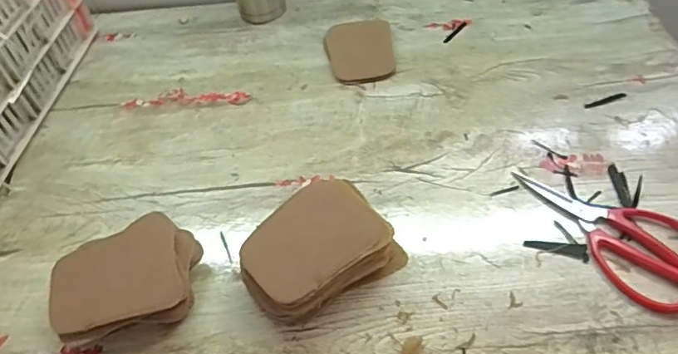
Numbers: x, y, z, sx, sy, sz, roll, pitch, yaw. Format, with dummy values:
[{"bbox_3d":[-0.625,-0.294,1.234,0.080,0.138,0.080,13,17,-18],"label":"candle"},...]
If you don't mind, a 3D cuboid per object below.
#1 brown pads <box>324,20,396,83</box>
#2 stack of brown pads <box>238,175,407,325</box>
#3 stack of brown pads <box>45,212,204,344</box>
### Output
[{"bbox_3d":[0.029,-0.173,0.699,0.090,0.024,0.104,-6,49,2],"label":"brown pads"},{"bbox_3d":[-0.020,0.066,0.471,0.139,0.067,0.098,-30,53,-18],"label":"stack of brown pads"},{"bbox_3d":[-0.195,0.096,0.469,0.129,0.061,0.094,-18,50,-8],"label":"stack of brown pads"}]

